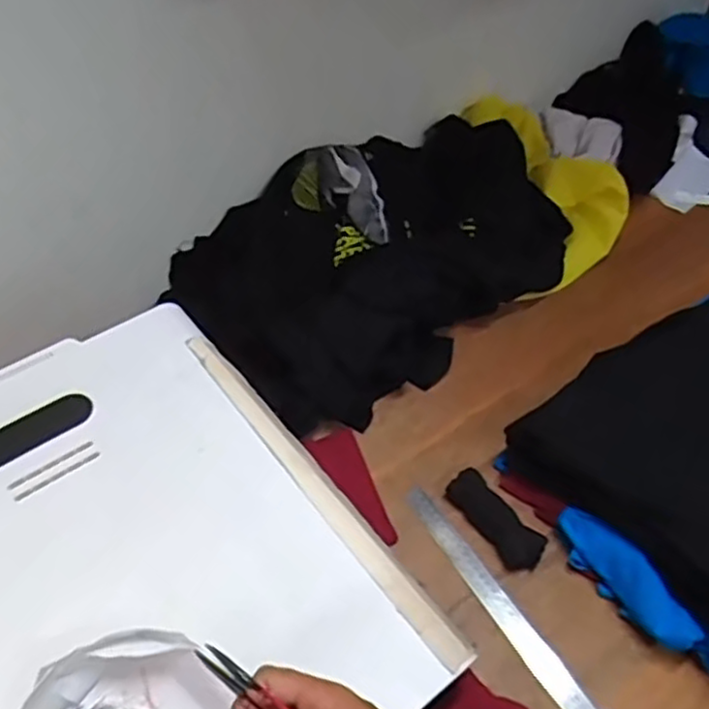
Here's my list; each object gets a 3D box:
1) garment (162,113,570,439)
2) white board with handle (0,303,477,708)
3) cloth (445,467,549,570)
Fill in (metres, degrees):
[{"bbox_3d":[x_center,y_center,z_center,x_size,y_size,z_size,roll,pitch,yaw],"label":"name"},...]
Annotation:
[{"bbox_3d":[0.028,-0.146,1.000,0.589,0.144,0.353,-31,57,-27],"label":"garment"},{"bbox_3d":[-0.211,0.178,0.617,0.392,0.035,0.488,-30,56,-26],"label":"white board with handle"},{"bbox_3d":[0.162,0.188,0.814,0.045,0.026,0.126,-29,56,-25],"label":"cloth"}]

